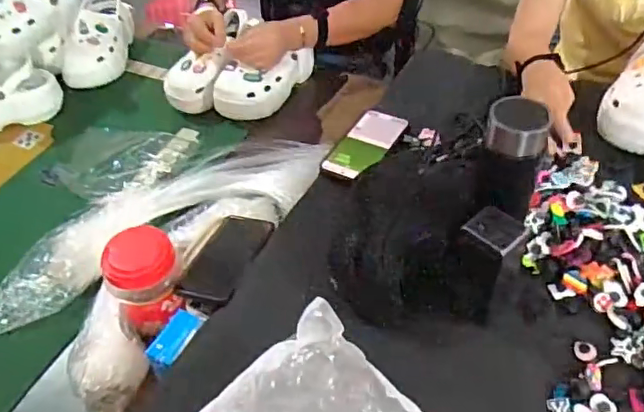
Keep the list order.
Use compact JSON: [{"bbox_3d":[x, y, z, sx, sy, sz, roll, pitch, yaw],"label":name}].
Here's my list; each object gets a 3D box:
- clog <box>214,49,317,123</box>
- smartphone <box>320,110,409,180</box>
[{"bbox_3d":[-0.112,-0.254,1.103,0.108,0.084,0.208,22,52,23],"label":"clog"},{"bbox_3d":[0.063,-0.092,0.833,0.076,0.009,0.167,22,49,22],"label":"smartphone"}]

